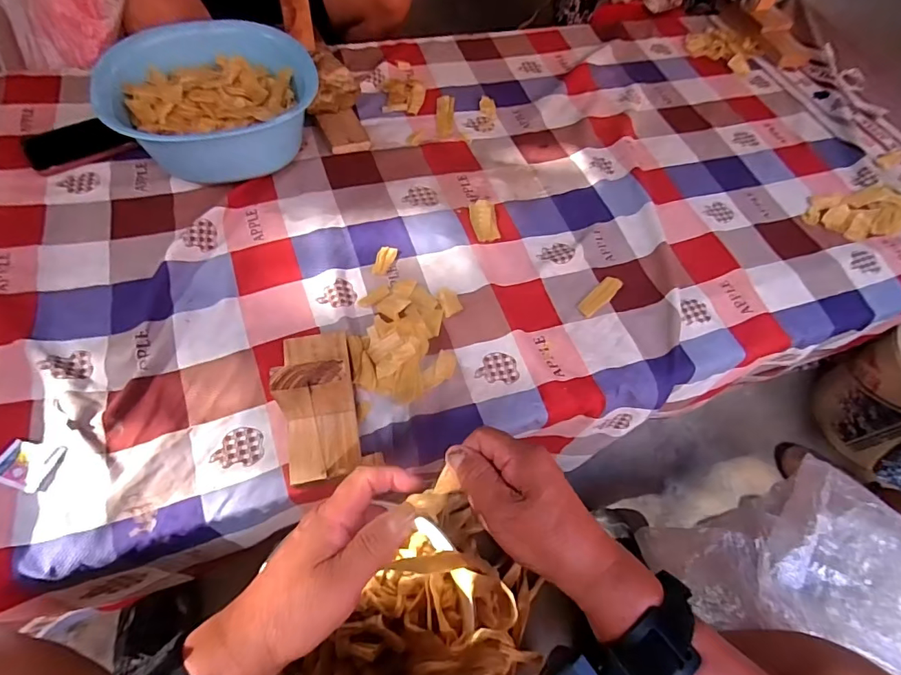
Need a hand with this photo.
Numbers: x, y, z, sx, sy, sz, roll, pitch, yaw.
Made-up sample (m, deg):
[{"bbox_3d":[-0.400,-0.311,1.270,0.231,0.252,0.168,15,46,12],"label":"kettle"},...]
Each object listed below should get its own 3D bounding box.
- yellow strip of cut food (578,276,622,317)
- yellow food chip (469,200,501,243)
[{"bbox_3d":[0.199,-0.056,0.624,0.078,0.007,0.026,-39,70,-25],"label":"yellow strip of cut food"},{"bbox_3d":[0.049,-0.172,0.678,0.037,0.004,0.080,-4,59,-8],"label":"yellow food chip"}]

